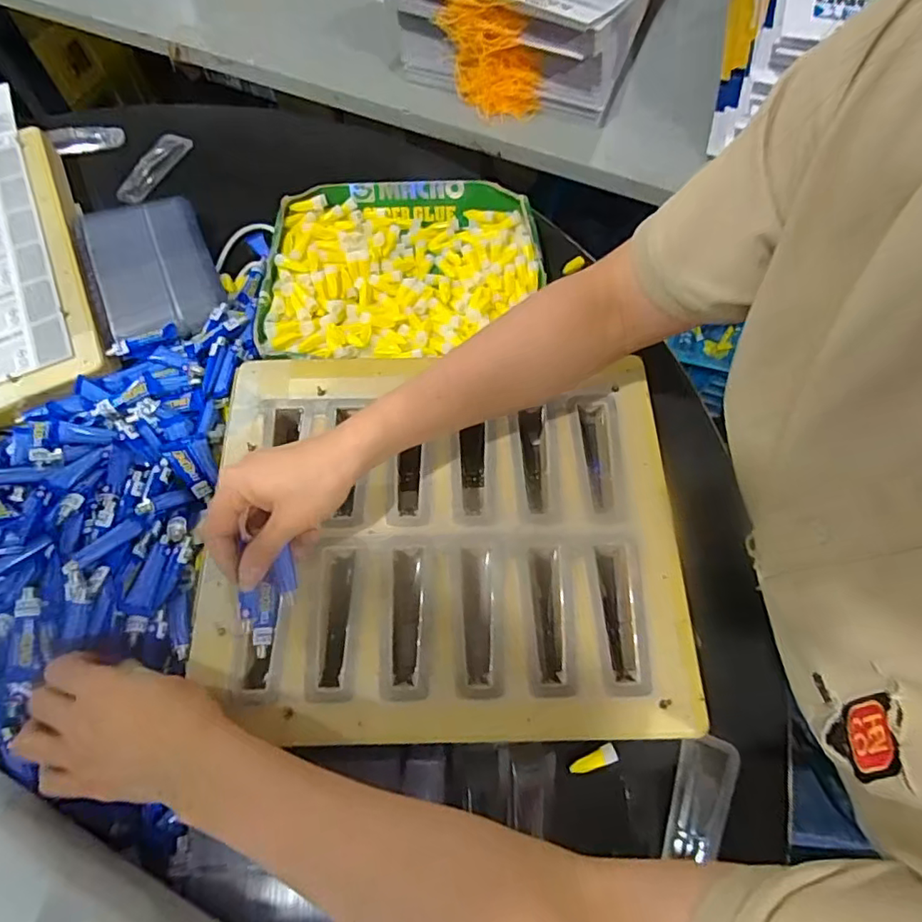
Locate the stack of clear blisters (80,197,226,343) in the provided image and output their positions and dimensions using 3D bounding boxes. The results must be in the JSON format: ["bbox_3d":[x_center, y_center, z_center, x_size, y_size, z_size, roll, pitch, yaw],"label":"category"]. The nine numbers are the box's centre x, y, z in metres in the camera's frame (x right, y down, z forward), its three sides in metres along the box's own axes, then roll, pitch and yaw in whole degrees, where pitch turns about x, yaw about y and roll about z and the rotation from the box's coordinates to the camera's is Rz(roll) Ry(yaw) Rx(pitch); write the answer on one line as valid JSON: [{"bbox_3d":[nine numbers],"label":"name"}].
[{"bbox_3d":[-0.290,-0.188,0.520,0.099,0.018,0.165,-24,69,-11],"label":"stack of clear blisters"}]

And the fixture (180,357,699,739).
[{"bbox_3d":[-0.013,0.049,0.416,0.338,0.029,0.282,0,62,-1],"label":"fixture"}]

